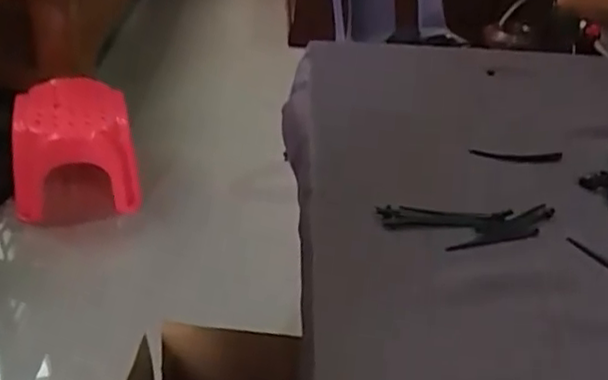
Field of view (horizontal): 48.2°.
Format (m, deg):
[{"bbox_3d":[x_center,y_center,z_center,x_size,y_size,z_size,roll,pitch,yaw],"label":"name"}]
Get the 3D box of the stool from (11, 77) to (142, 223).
[{"bbox_3d":[-0.451,-0.073,1.354,0.230,0.202,0.184,-2,33,-11],"label":"stool"}]

